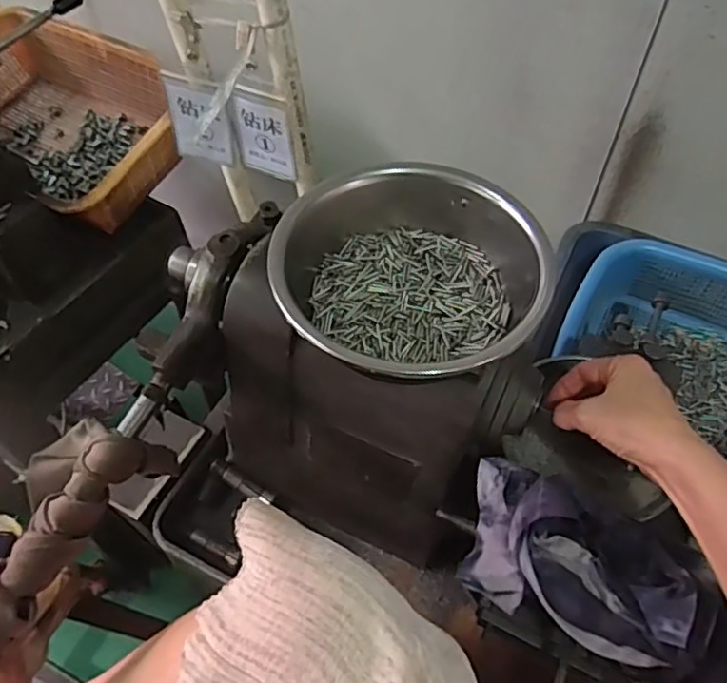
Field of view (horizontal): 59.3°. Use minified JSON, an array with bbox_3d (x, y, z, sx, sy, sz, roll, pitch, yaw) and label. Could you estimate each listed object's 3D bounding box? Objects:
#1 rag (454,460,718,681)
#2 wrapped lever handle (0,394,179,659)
[{"bbox_3d":[0.138,0.141,0.409,0.166,0.062,0.086,30,60,21],"label":"rag"},{"bbox_3d":[-0.213,0.122,0.450,0.074,0.048,0.189,18,56,13],"label":"wrapped lever handle"}]

